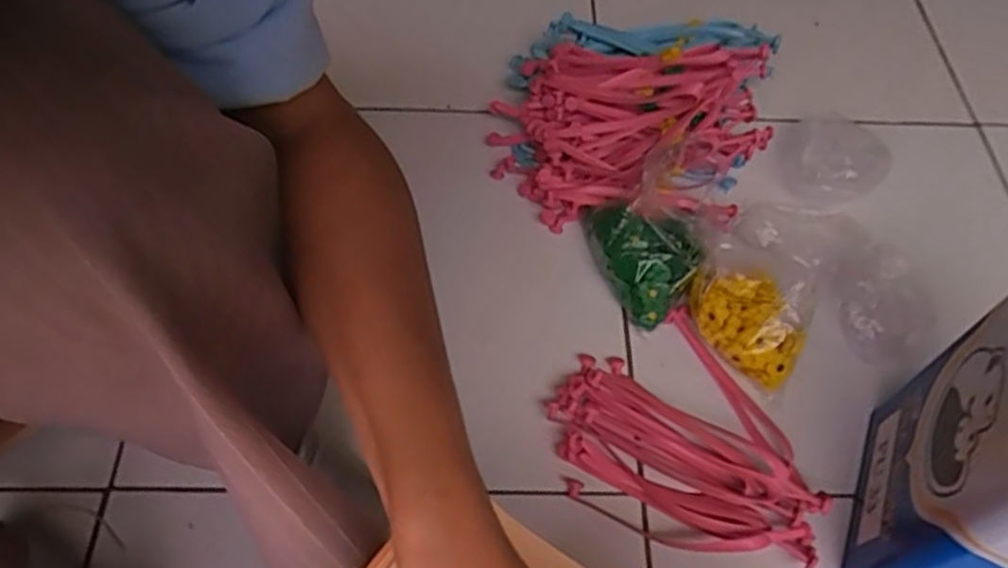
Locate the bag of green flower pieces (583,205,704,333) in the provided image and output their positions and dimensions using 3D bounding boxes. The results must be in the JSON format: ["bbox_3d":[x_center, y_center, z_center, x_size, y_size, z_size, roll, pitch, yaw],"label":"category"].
[{"bbox_3d":[0.110,-0.027,0.644,0.059,0.074,0.113,-35,65,-23],"label":"bag of green flower pieces"}]

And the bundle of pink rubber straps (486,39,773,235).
[{"bbox_3d":[0.113,-0.144,0.698,0.256,0.122,0.179,16,58,8],"label":"bundle of pink rubber straps"}]

